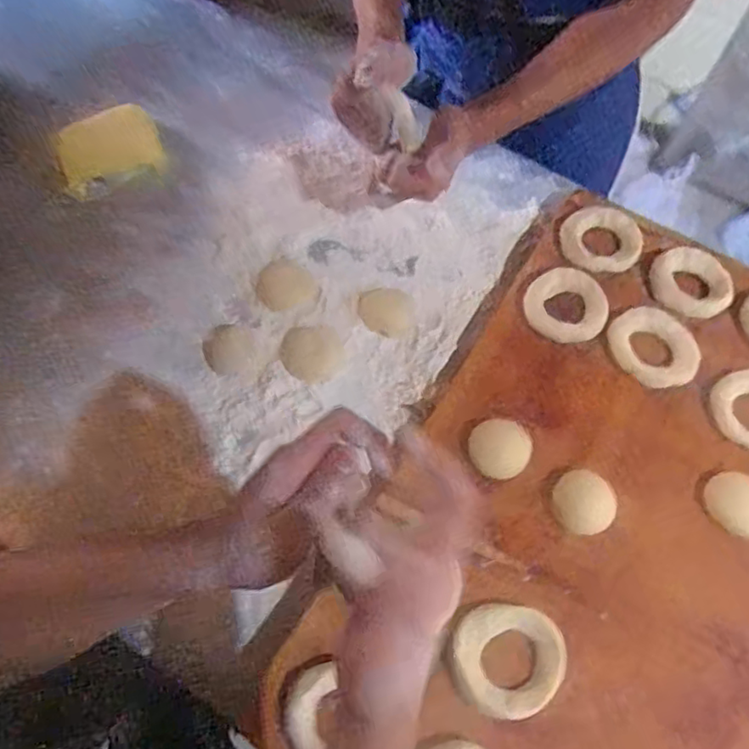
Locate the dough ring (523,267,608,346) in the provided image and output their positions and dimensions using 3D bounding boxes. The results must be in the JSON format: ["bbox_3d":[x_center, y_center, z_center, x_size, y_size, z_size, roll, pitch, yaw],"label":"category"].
[{"bbox_3d":[0.190,-0.069,0.623,0.076,0.021,0.081,1,65,-2],"label":"dough ring"}]

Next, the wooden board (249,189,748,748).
[{"bbox_3d":[0.233,0.132,0.532,0.439,0.041,0.608,29,67,10],"label":"wooden board"}]

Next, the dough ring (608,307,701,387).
[{"bbox_3d":[0.266,-0.026,0.597,0.084,0.014,0.070,43,71,15],"label":"dough ring"}]

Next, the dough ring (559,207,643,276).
[{"bbox_3d":[0.234,-0.141,0.654,0.078,0.016,0.079,1,65,-2],"label":"dough ring"}]

